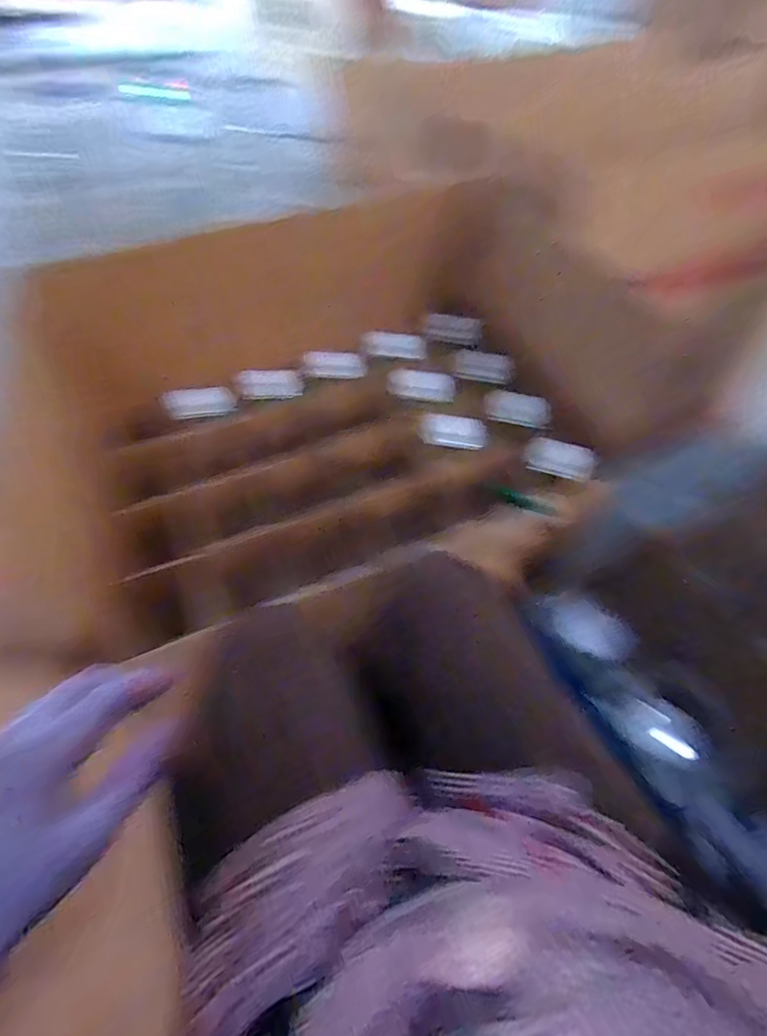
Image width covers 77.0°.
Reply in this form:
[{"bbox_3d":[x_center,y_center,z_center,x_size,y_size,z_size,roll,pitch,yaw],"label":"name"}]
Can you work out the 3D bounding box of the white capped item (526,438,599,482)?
[{"bbox_3d":[0.244,-0.080,0.664,0.092,0.017,0.047,14,93,7],"label":"white capped item"}]

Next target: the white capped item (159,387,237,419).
[{"bbox_3d":[-0.295,-0.186,0.776,0.109,0.035,0.029,-11,55,-26],"label":"white capped item"}]

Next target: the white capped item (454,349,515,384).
[{"bbox_3d":[0.165,-0.245,0.781,0.113,0.035,0.040,3,53,-19],"label":"white capped item"}]

